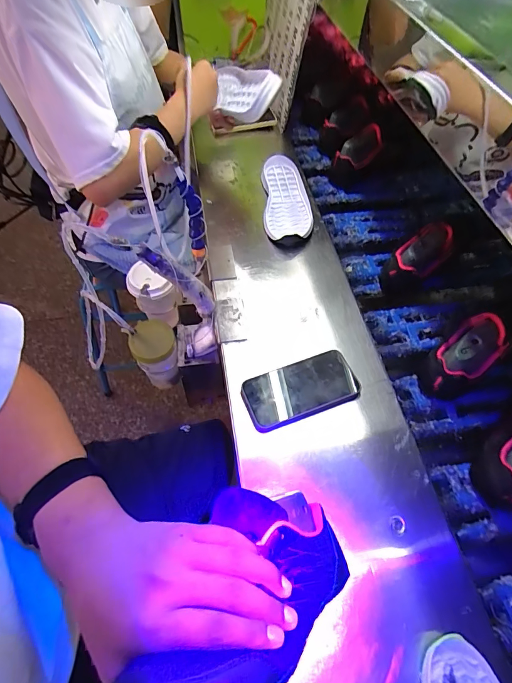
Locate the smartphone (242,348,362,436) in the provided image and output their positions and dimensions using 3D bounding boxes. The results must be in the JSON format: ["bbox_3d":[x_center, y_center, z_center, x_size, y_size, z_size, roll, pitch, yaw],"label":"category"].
[{"bbox_3d":[0.065,0.069,0.542,0.163,0.018,0.081,-19,56,-12],"label":"smartphone"}]

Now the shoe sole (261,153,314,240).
[{"bbox_3d":[0.064,-0.308,0.799,0.097,0.023,0.273,-1,55,0],"label":"shoe sole"}]

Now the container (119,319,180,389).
[{"bbox_3d":[-0.176,0.029,0.678,0.072,0.130,0.082,-25,59,-16],"label":"container"}]

